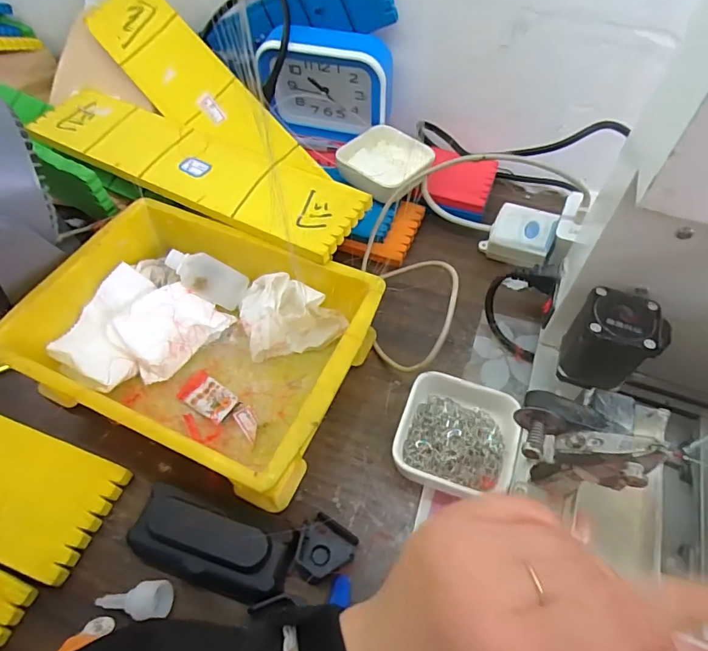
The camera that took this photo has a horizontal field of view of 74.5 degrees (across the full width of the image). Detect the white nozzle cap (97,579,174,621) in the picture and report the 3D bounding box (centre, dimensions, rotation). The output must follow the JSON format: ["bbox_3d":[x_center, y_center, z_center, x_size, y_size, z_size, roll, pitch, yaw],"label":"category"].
[{"bbox_3d":[-0.138,0.173,0.289,0.048,0.016,0.020,-7,55,-5],"label":"white nozzle cap"}]

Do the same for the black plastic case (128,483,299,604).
[{"bbox_3d":[-0.093,0.142,0.306,0.106,0.031,0.047,15,56,10],"label":"black plastic case"}]

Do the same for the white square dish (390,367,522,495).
[{"bbox_3d":[0.076,0.082,0.347,0.081,0.031,0.082,16,56,11],"label":"white square dish"}]

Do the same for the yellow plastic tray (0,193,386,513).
[{"bbox_3d":[-0.120,0.011,0.371,0.243,0.074,0.172,22,57,14],"label":"yellow plastic tray"}]

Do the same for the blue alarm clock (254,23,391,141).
[{"bbox_3d":[-0.028,-0.253,0.501,0.137,0.103,0.050,11,55,7],"label":"blue alarm clock"}]

